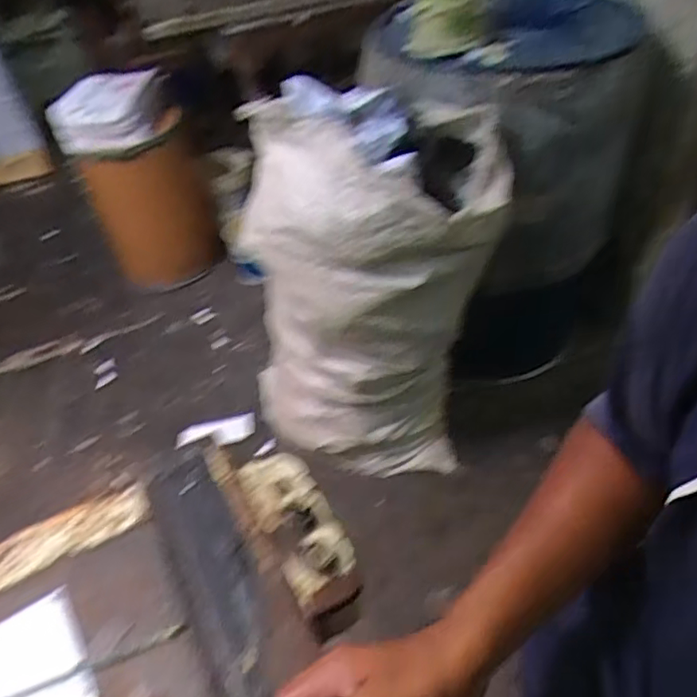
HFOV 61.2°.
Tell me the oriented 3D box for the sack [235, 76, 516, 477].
[{"bbox_3d":[0.060,-0.105,1.308,0.502,0.828,0.358,7,47,13],"label":"sack"}]

